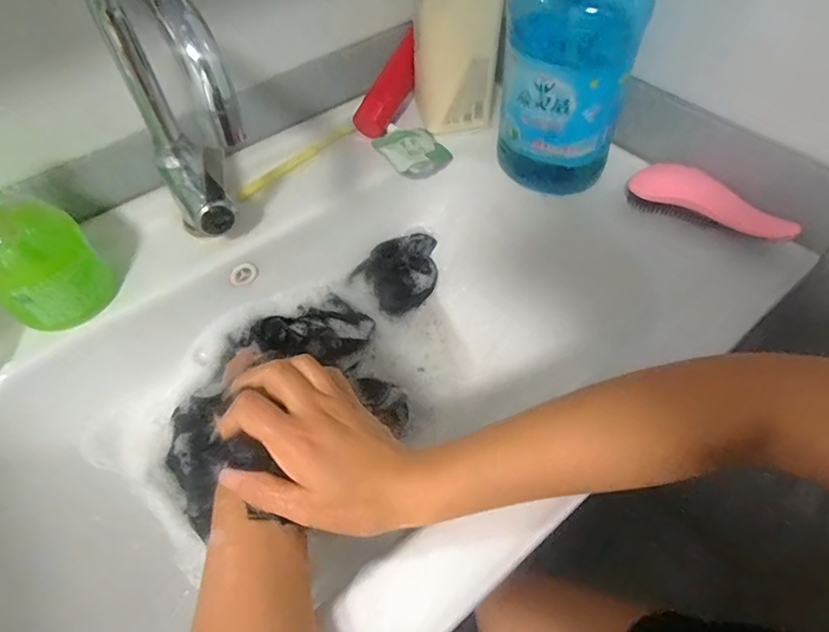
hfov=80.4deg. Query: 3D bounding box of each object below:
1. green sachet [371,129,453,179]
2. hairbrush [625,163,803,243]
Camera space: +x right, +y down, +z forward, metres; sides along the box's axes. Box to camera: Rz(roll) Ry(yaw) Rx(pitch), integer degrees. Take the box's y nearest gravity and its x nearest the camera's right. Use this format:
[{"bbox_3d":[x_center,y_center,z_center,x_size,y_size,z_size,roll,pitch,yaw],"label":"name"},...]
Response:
[{"bbox_3d":[-0.004,-0.188,0.557,0.069,0.024,0.070,-34,60,-19],"label":"green sachet"},{"bbox_3d":[0.279,-0.102,0.471,0.145,0.043,0.056,29,61,21],"label":"hairbrush"}]

